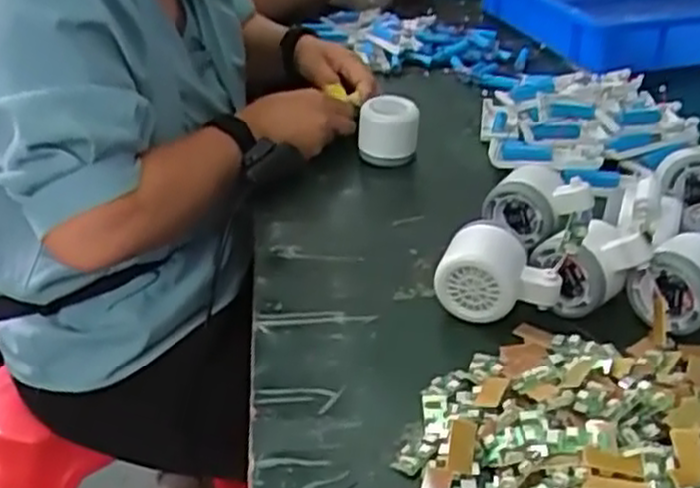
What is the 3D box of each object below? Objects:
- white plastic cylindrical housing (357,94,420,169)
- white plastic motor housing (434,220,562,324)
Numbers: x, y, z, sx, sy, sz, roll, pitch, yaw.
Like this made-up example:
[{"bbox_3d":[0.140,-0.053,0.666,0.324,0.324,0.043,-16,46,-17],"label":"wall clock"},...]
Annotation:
[{"bbox_3d":[0.039,-0.118,0.799,0.061,0.055,0.059,3,31,5],"label":"white plastic cylindrical housing"},{"bbox_3d":[0.107,0.022,0.563,0.084,0.056,0.057,12,33,20],"label":"white plastic motor housing"}]

